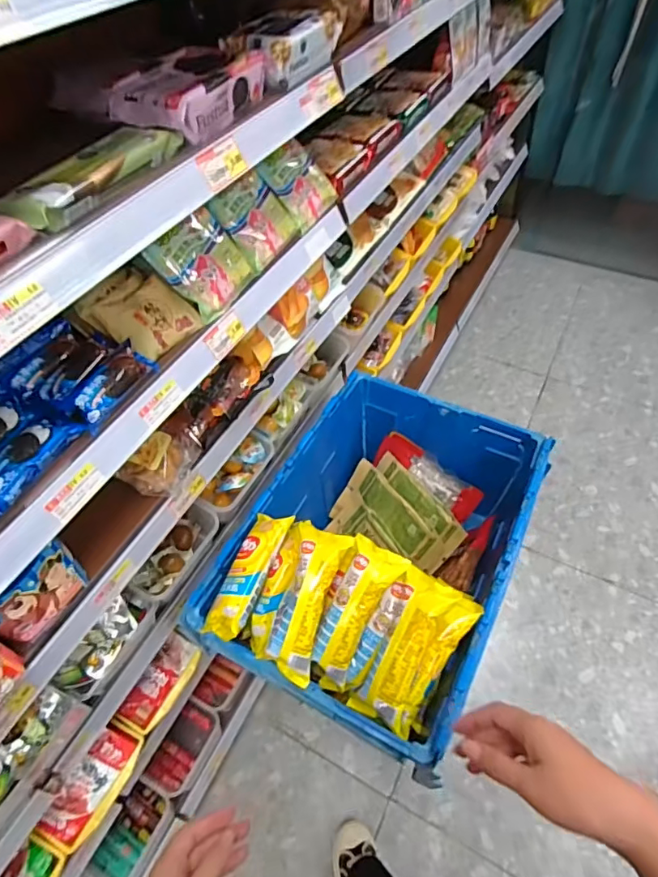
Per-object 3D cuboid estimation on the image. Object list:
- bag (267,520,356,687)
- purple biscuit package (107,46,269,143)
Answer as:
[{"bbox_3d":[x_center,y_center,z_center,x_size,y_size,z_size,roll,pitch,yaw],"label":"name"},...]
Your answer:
[{"bbox_3d":[-0.034,0.233,0.728,0.082,0.063,0.208,14,72,13],"label":"bag"},{"bbox_3d":[-0.164,-0.392,0.568,0.113,0.049,0.164,20,56,20],"label":"purple biscuit package"}]

